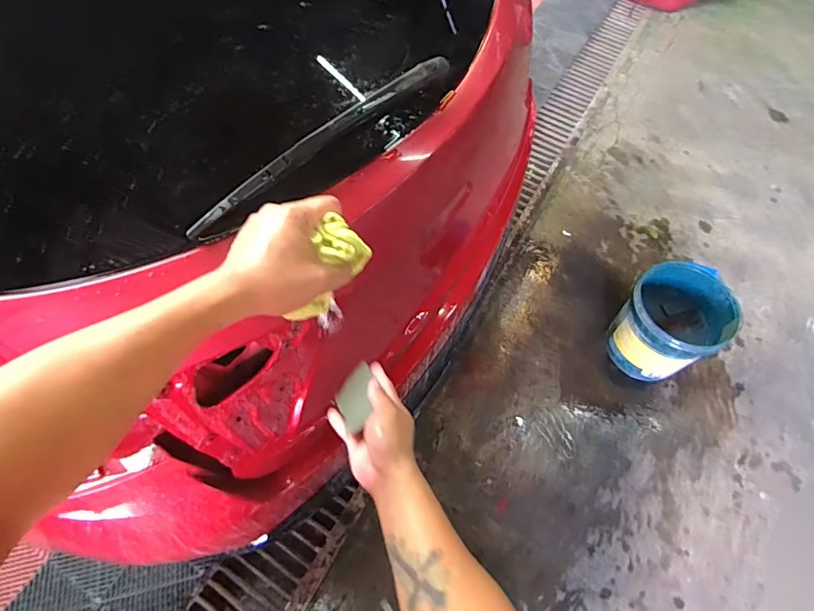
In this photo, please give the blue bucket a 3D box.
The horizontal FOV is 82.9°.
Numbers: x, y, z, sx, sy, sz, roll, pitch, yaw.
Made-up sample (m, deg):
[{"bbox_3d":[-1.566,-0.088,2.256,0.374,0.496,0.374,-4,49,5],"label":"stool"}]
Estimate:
[{"bbox_3d":[0.849,0.070,1.523,0.297,0.308,0.344,41,66,20],"label":"blue bucket"}]

